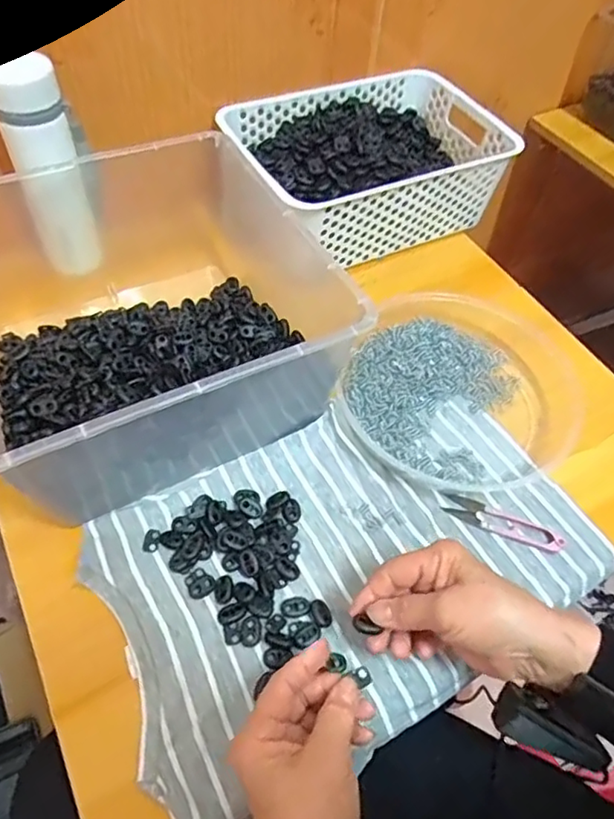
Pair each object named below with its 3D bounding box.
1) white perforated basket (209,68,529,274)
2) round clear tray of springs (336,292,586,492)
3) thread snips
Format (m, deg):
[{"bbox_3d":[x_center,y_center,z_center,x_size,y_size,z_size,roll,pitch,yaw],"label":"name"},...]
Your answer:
[{"bbox_3d":[0.069,-0.291,0.700,0.297,0.100,0.203,-22,60,-19],"label":"white perforated basket"},{"bbox_3d":[0.149,-0.023,0.565,0.216,0.032,0.208,2,55,-3],"label":"round clear tray of springs"},{"bbox_3d":[0.167,0.096,0.501,0.101,0.004,0.025,19,56,8],"label":"thread snips"}]

